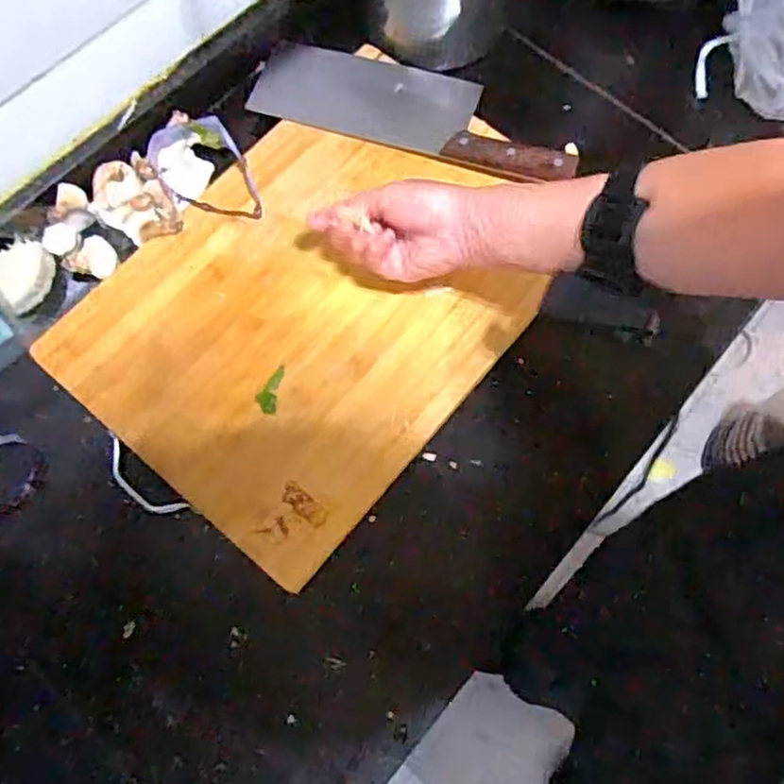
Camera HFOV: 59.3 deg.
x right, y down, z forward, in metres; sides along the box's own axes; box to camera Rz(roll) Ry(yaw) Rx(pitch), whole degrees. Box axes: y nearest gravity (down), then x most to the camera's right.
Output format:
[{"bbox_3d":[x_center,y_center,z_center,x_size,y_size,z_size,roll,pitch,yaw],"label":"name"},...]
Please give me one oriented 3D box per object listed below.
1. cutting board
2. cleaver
[{"bbox_3d":[-0.063,-0.074,0.583,0.290,0.025,0.366,39,74,11],"label":"cutting board"},{"bbox_3d":[0.021,-0.269,0.640,0.297,0.021,0.105,14,71,3],"label":"cleaver"}]

